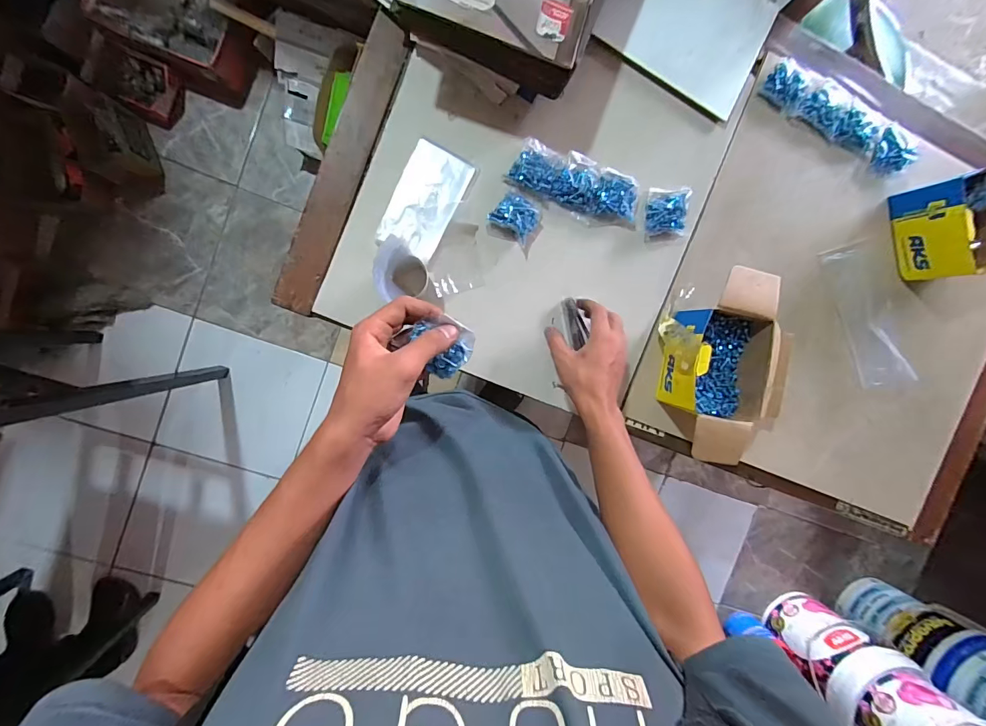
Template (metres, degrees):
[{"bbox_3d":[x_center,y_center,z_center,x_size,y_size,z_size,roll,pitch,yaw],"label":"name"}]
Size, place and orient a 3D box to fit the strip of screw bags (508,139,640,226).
[{"bbox_3d":[0.122,-0.255,0.601,0.192,0.019,0.079,17,93,-9],"label":"strip of screw bags"}]

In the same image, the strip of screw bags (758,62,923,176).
[{"bbox_3d":[0.539,-0.383,0.644,0.269,0.020,0.077,24,92,-9],"label":"strip of screw bags"}]

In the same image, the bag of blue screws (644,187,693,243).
[{"bbox_3d":[0.259,-0.219,0.625,0.062,0.029,0.076,1,95,-8],"label":"bag of blue screws"}]

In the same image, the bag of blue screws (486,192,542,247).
[{"bbox_3d":[0.035,-0.207,0.589,0.064,0.027,0.055,32,91,-9],"label":"bag of blue screws"}]

